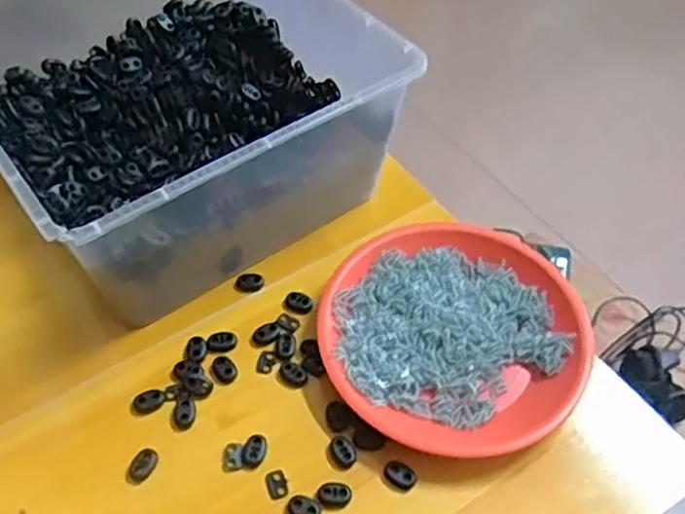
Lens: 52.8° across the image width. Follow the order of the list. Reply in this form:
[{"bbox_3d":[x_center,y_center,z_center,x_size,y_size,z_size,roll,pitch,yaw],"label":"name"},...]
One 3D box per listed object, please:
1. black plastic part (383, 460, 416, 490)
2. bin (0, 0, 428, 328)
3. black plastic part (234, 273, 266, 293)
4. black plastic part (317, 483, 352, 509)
[{"bbox_3d":[0.038,0.144,0.458,0.022,0.004,0.016,25,55,18],"label":"black plastic part"},{"bbox_3d":[-0.140,-0.122,0.582,0.296,0.140,0.298,-30,57,-23],"label":"bin"},{"bbox_3d":[-0.075,0.020,0.556,0.023,0.008,0.016,-12,52,-11],"label":"black plastic part"},{"bbox_3d":[-0.005,0.155,0.449,0.022,0.004,0.015,3,51,2],"label":"black plastic part"}]

